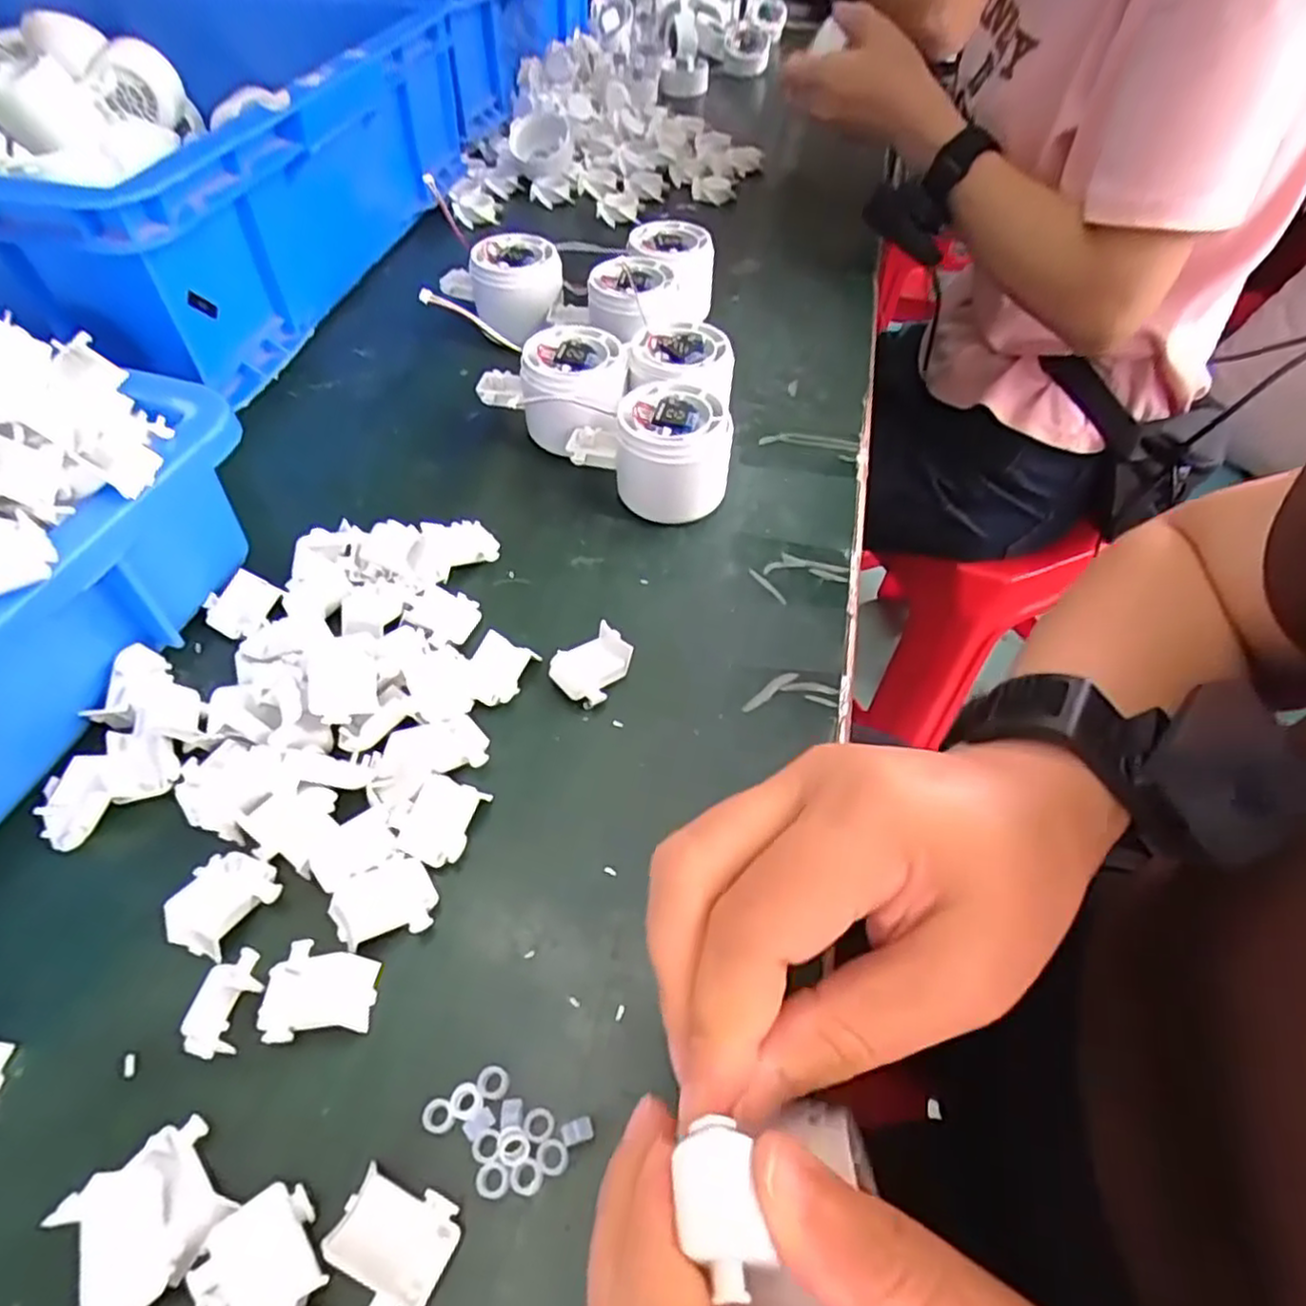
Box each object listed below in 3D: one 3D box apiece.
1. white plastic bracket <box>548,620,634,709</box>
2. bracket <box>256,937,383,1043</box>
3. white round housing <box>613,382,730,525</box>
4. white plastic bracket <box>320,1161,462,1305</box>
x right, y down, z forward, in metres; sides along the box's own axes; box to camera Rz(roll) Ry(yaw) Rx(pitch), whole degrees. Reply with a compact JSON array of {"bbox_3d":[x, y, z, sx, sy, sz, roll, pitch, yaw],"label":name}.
[{"bbox_3d":[-0.027,0.004,0.314,0.028,0.016,0.032,37,59,24],"label":"white plastic bracket"},{"bbox_3d":[-0.108,0.110,0.235,0.033,0.007,0.029,0,52,-2],"label":"bracket"},{"bbox_3d":[0.011,-0.102,0.377,0.056,0.053,0.056,1,52,-1],"label":"white round housing"},{"bbox_3d":[-0.070,0.159,0.194,0.030,0.010,0.029,22,54,15],"label":"white plastic bracket"}]

